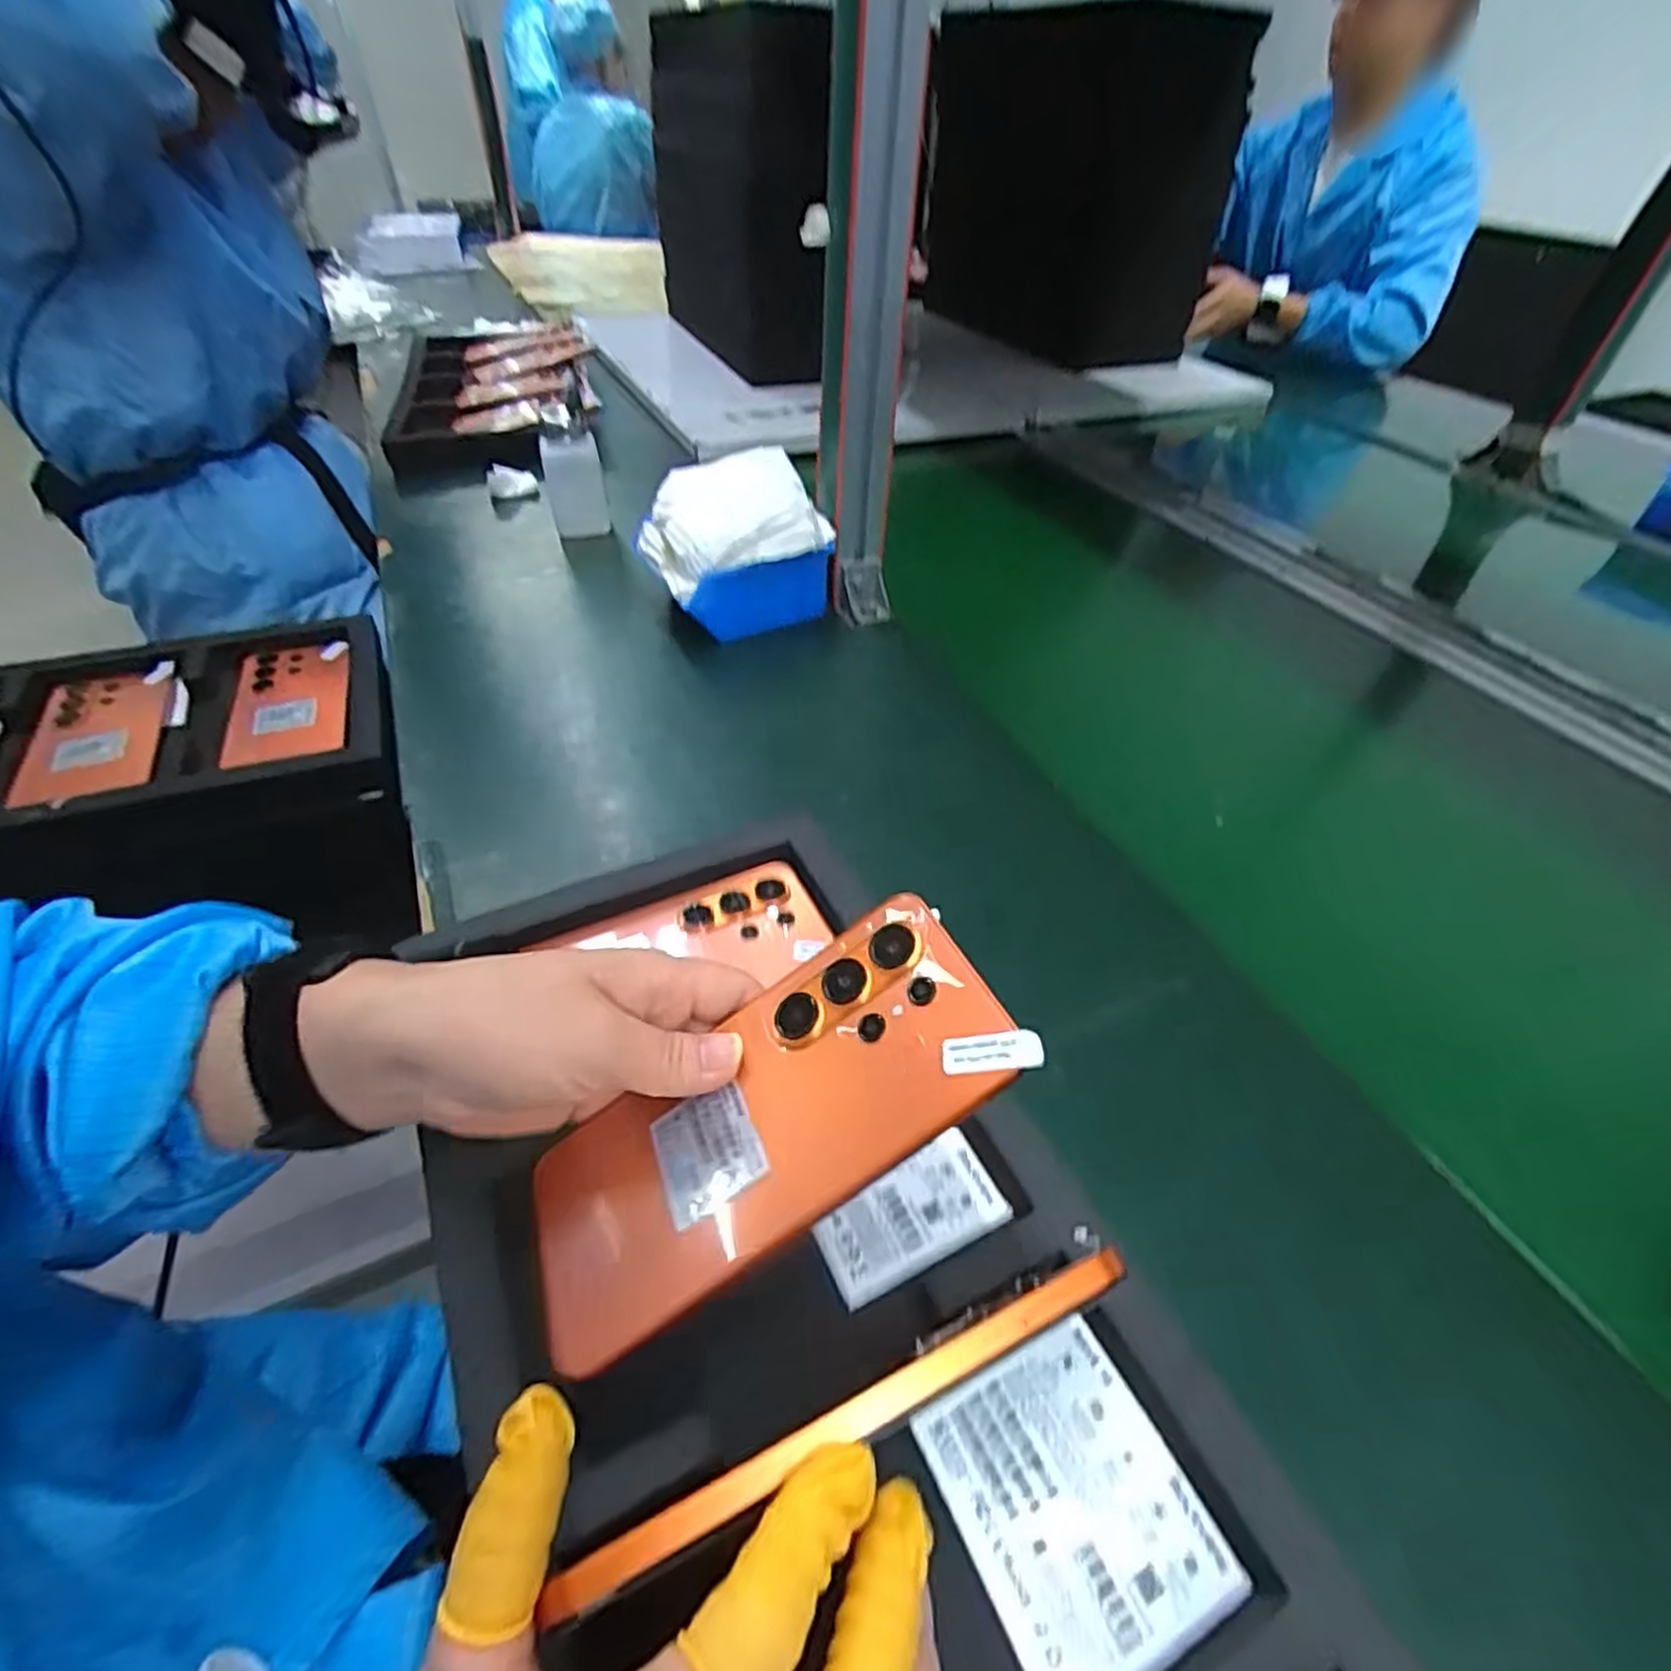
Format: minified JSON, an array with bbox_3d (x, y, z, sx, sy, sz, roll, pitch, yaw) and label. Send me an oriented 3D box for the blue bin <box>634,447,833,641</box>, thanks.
[{"bbox_3d":[-0.082,-0.229,0.626,0.136,0.106,0.115,-14,47,-18],"label":"blue bin"}]

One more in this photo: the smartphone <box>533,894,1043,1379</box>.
[{"bbox_3d":[-0.026,0.092,0.252,0.169,0.007,0.076,-37,50,2],"label":"smartphone"}]

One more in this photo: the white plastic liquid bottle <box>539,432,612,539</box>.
[{"bbox_3d":[-0.243,-0.325,0.732,0.052,0.084,0.030,-12,46,-17],"label":"white plastic liquid bottle"}]

